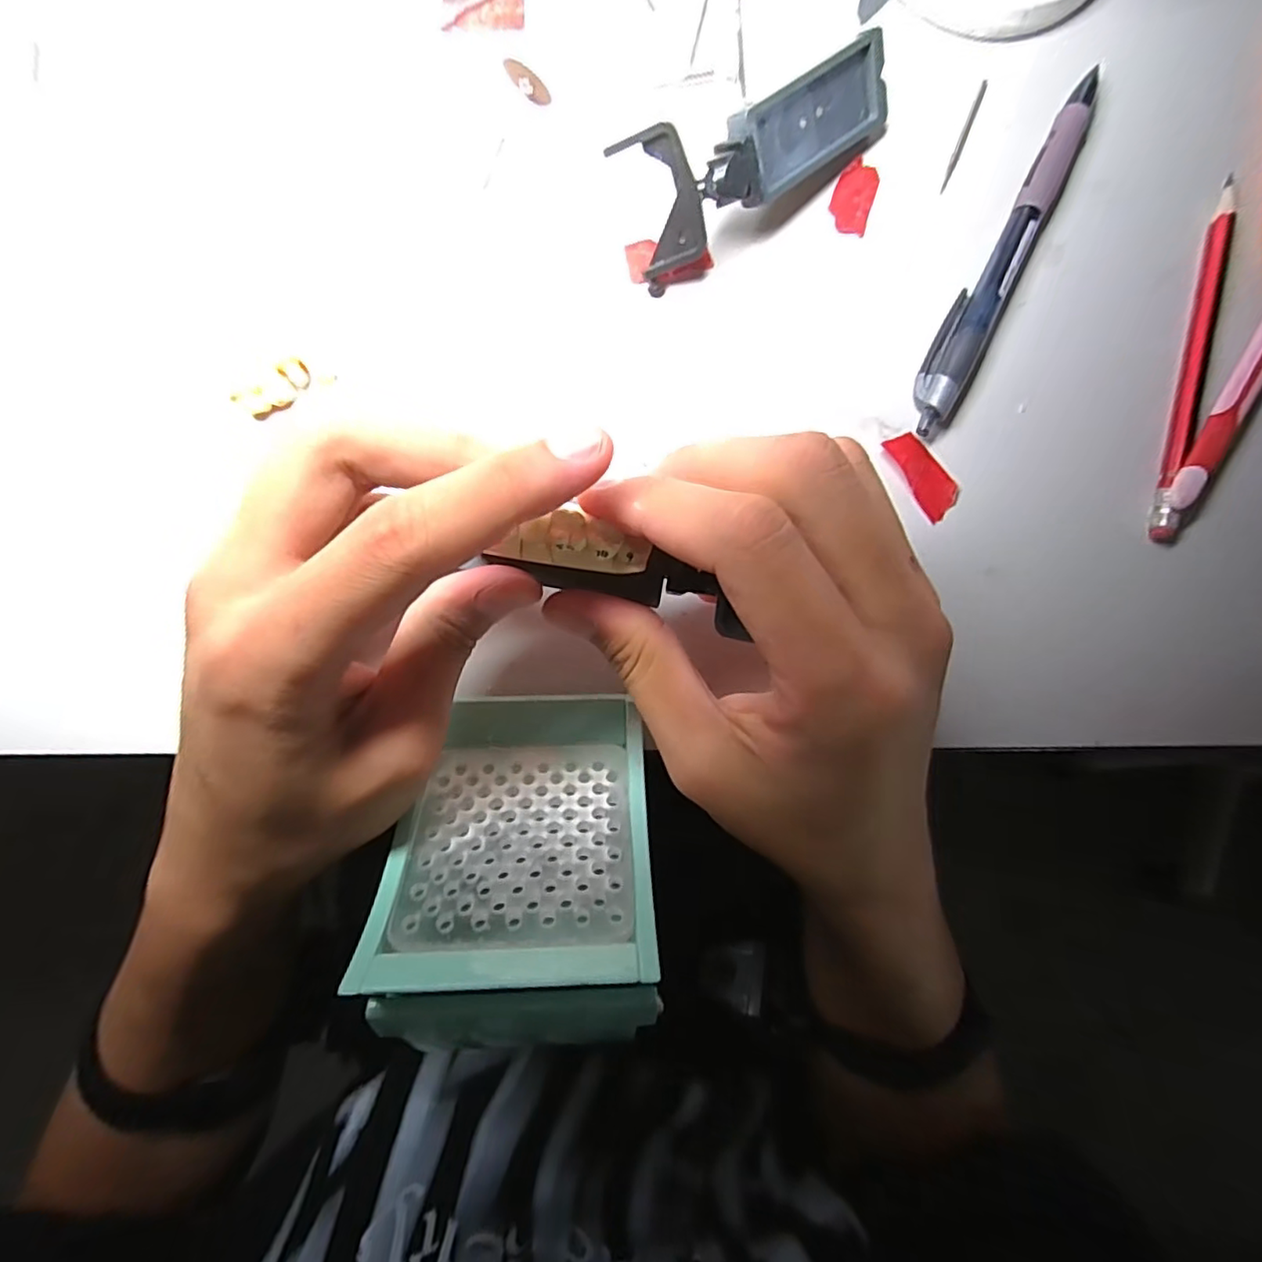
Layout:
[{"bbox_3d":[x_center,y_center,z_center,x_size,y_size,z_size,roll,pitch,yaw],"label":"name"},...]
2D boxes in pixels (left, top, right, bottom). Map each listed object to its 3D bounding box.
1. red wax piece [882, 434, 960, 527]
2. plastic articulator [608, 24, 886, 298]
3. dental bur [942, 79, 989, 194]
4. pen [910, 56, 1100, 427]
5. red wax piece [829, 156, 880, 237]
[{"bbox_3d":[0.104,-0.056,0.213,0.015,0.004,0.033,-36,92,-2],"label":"red wax piece"},{"bbox_3d":[0.042,-0.161,0.196,0.099,0.035,0.043,-29,92,-2],"label":"plastic articulator"},{"bbox_3d":[0.121,-0.179,0.215,0.004,0.004,0.044,23,89,-3],"label":"dental bur"},{"bbox_3d":[0.132,-0.134,0.211,0.015,0.011,0.137,27,89,-3],"label":"pen"},{"bbox_3d":[0.080,-0.156,0.213,0.014,0.004,0.025,16,90,-3],"label":"red wax piece"}]

